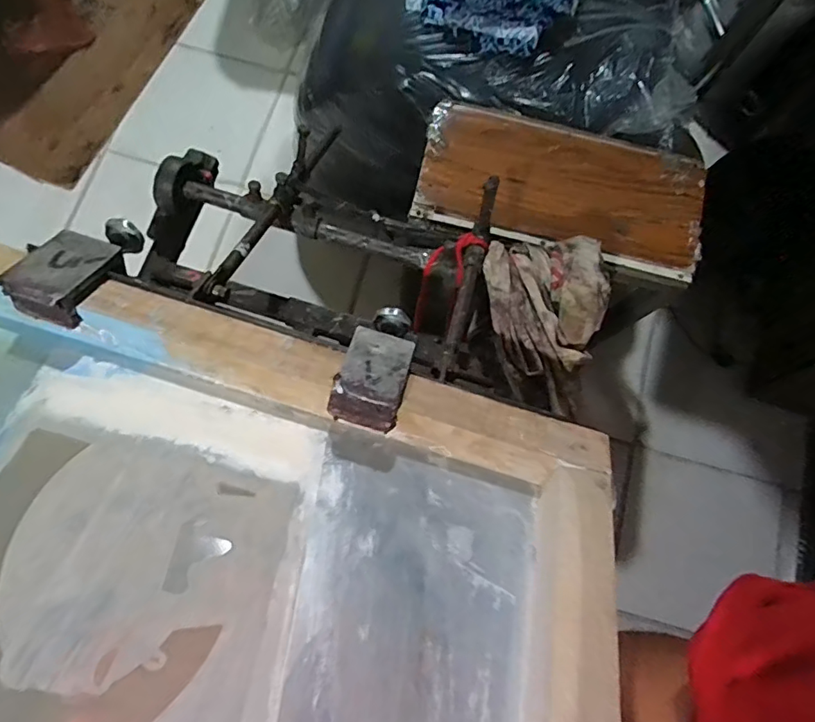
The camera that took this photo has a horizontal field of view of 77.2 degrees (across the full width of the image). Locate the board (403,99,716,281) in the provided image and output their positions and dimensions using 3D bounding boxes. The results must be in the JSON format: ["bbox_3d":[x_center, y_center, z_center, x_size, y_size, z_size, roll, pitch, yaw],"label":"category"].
[{"bbox_3d":[0.253,-0.283,0.841,0.464,0.058,0.235,13,71,2],"label":"board"}]

